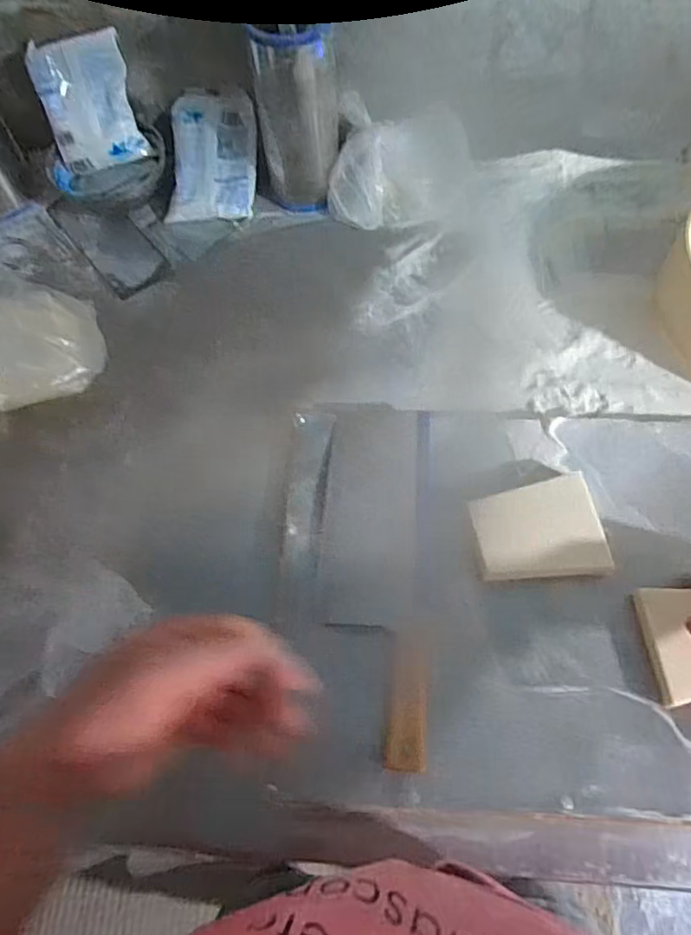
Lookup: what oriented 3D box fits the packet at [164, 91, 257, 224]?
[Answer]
[{"bbox_3d":[-0.161,-0.378,0.722,0.102,0.020,0.155,4,87,-2],"label":"packet"}]

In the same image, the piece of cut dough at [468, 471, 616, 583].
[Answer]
[{"bbox_3d":[0.169,0.056,0.526,0.111,0.035,0.083,-8,67,-1],"label":"piece of cut dough"}]

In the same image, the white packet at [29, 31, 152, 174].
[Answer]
[{"bbox_3d":[-0.296,-0.422,0.690,0.100,0.125,0.017,-18,25,-11],"label":"white packet"}]

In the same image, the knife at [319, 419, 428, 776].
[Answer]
[{"bbox_3d":[0.026,0.086,0.526,0.095,0.023,0.311,2,64,4],"label":"knife"}]

